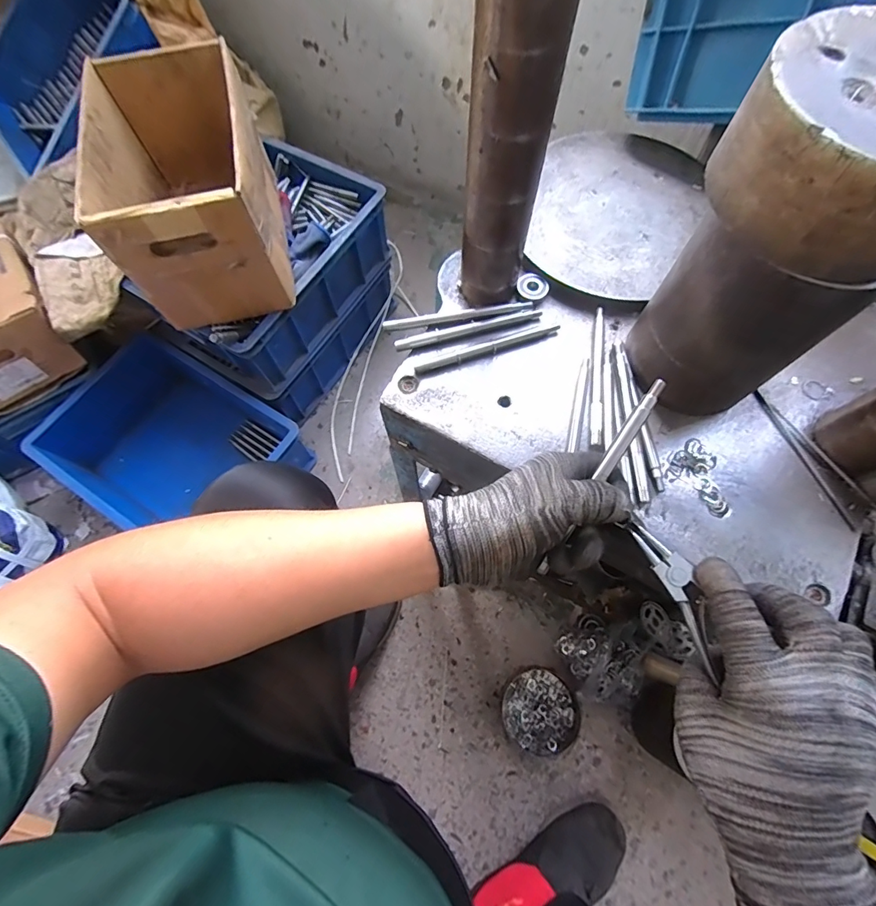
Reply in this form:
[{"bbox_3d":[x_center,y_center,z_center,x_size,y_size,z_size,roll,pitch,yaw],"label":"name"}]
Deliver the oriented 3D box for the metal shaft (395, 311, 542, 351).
[{"bbox_3d":[0.034,-0.134,0.482,0.161,0.011,0.011,-16,70,-5],"label":"metal shaft"}]

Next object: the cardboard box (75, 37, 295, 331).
[{"bbox_3d":[-0.352,-0.397,0.652,0.195,0.198,0.344,-14,69,-5],"label":"cardboard box"}]

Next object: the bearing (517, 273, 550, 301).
[{"bbox_3d":[0.107,-0.185,0.500,0.034,0.013,0.030,16,70,7],"label":"bearing"}]

